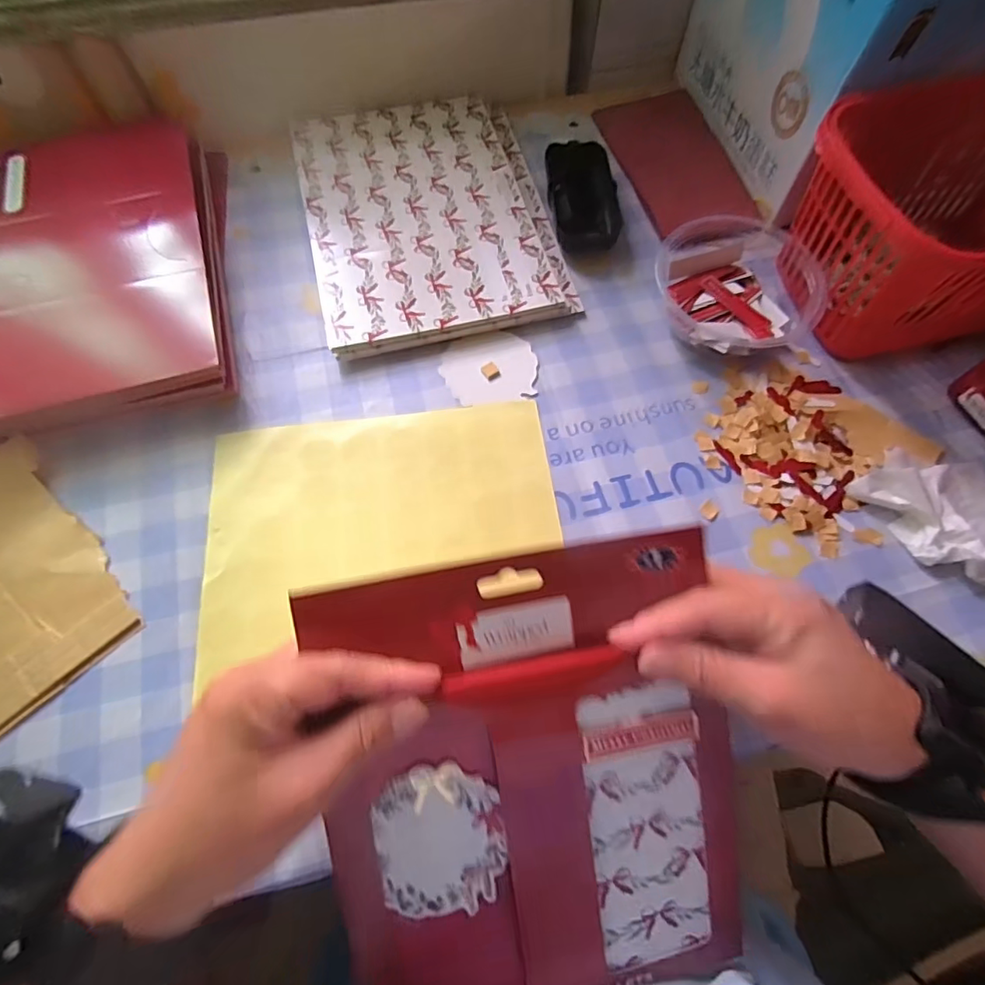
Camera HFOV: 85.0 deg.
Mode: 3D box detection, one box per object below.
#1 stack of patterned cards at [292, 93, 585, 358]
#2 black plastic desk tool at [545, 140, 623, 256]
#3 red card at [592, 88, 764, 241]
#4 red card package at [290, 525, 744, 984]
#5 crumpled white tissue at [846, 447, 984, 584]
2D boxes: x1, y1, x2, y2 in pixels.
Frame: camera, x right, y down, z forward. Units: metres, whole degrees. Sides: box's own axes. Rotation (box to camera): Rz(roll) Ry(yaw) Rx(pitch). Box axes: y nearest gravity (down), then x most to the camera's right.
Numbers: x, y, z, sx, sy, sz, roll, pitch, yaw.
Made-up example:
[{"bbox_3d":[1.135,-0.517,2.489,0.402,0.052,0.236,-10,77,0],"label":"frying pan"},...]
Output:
[{"bbox_3d":[-0.053,-0.234,0.445,0.192,0.015,0.262,-13,67,-7],"label":"stack of patterned cards"},{"bbox_3d":[0.075,-0.241,0.444,0.058,0.029,0.112,-1,66,-3],"label":"black plastic desk tool"},{"bbox_3d":[0.163,-0.299,0.484,0.092,0.011,0.182,-14,64,1],"label":"red card"},{"bbox_3d":[0.024,0.141,0.254,0.190,0.014,0.224,-8,93,-10],"label":"red card package"},{"bbox_3d":[0.289,0.016,0.336,0.114,0.020,0.083,2,66,-1],"label":"crumpled white tissue"}]

